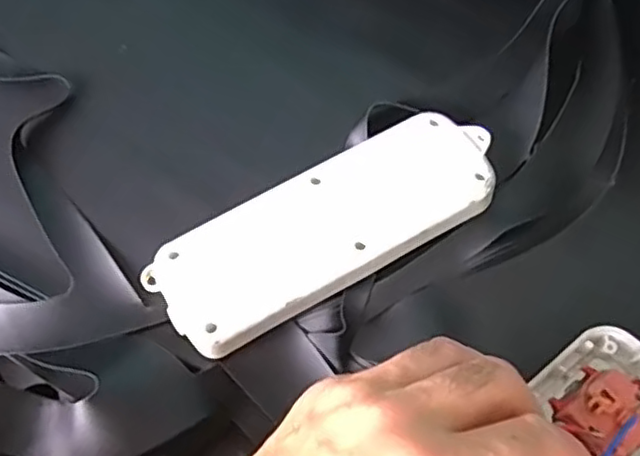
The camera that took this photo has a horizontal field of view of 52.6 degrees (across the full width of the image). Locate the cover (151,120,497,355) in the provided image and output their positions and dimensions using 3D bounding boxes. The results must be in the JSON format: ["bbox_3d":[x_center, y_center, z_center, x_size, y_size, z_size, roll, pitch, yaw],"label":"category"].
[{"bbox_3d":[0.005,-0.001,0.294,0.159,0.019,0.056,-30,69,-9],"label":"cover"}]

